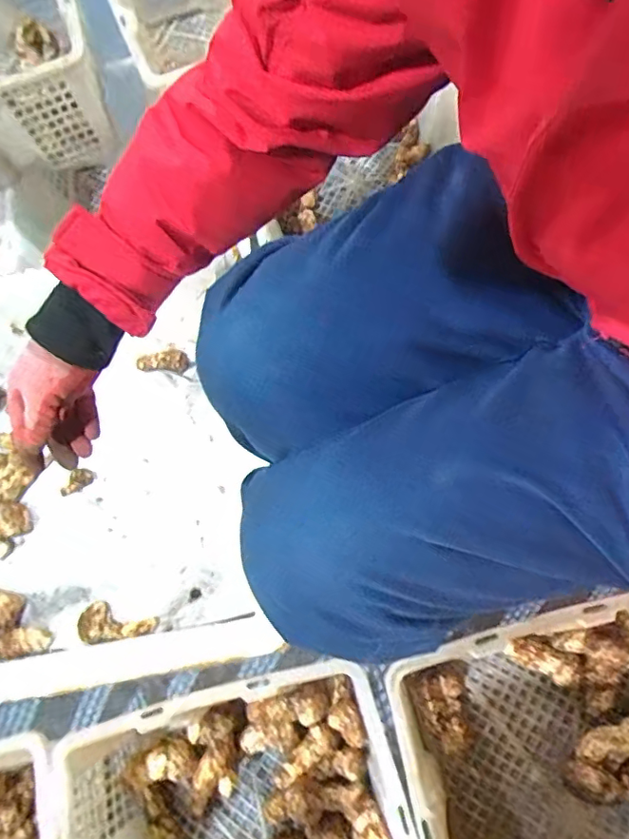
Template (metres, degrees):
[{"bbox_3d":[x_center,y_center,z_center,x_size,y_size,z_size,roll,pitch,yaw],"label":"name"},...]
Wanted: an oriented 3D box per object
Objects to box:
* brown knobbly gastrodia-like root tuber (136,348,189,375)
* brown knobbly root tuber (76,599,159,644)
[{"bbox_3d":[-0.218,-0.082,0.777,0.070,0.028,0.025,-4,67,-18],"label":"brown knobbly gastrodia-like root tuber"},{"bbox_3d":[-0.247,0.258,0.670,0.091,0.025,0.047,13,74,8],"label":"brown knobbly root tuber"}]

